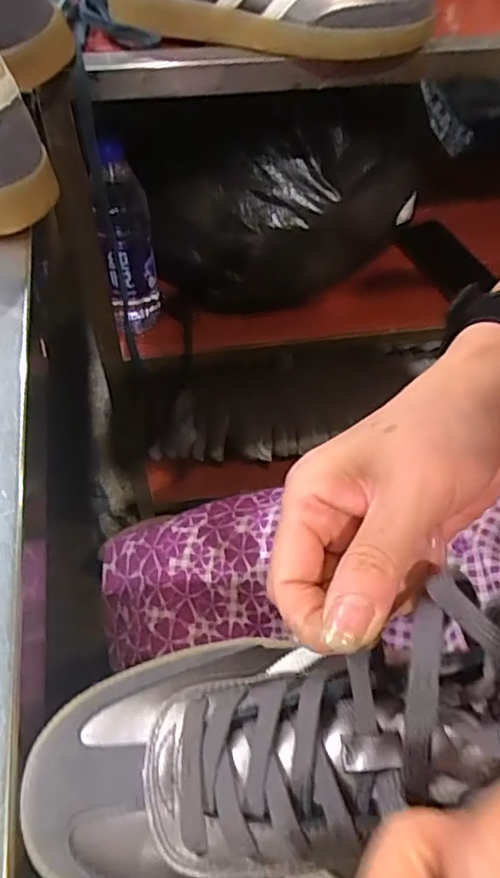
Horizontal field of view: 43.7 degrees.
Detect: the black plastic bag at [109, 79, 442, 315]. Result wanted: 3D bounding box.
[{"bbox_3d":[0.036,-0.267,0.733,0.333,0.217,0.123,-9,55,-9],"label":"black plastic bag"}]

